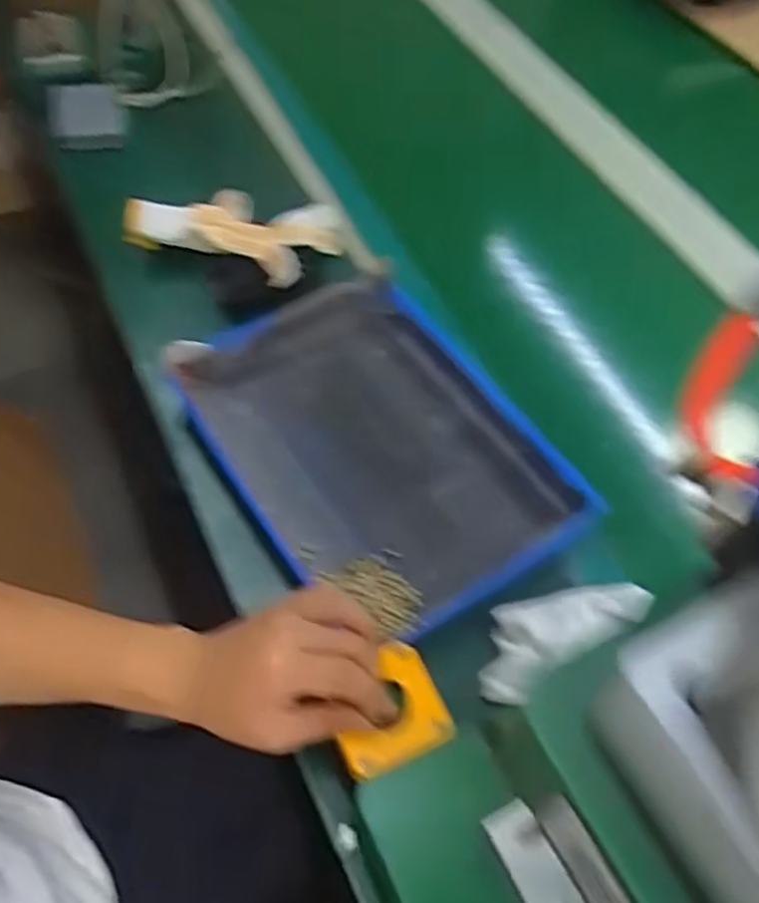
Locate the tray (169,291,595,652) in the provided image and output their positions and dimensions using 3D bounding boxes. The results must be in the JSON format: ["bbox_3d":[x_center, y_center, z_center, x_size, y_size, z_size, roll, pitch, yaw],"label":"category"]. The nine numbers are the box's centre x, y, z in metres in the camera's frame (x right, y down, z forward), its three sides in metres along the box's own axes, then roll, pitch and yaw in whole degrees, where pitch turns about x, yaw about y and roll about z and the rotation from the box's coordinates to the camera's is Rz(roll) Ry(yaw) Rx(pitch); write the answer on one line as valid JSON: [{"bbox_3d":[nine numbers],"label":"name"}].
[{"bbox_3d":[-0.004,0.000,0.643,0.240,0.060,0.315,-31,63,-23],"label":"tray"}]

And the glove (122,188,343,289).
[{"bbox_3d":[-0.143,-0.232,0.770,0.202,0.031,0.117,19,56,8],"label":"glove"}]

